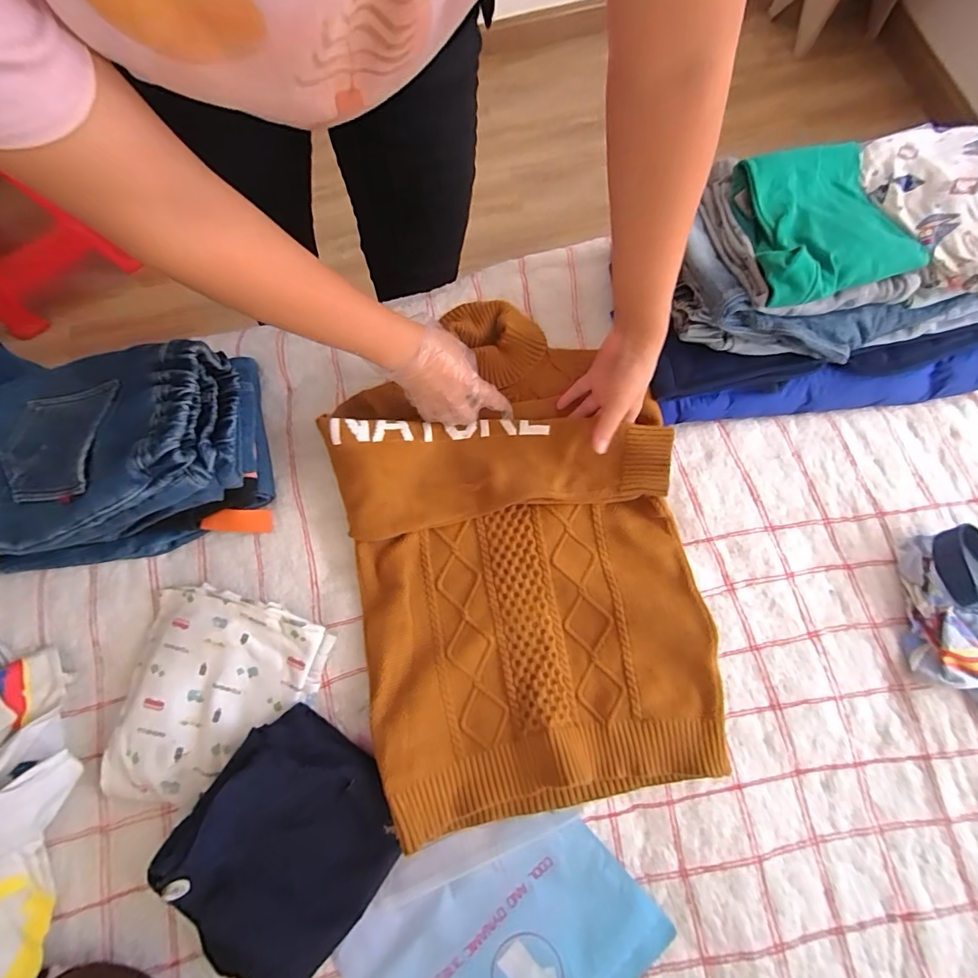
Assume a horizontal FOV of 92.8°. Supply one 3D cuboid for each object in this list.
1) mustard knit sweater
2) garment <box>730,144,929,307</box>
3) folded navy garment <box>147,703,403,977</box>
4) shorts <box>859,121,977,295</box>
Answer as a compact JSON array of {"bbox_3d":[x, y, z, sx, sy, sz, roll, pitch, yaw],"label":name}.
[{"bbox_3d":[0.026,0.052,0.507,0.349,0.048,0.529,-13,77,-2],"label":"mustard knit sweater"},{"bbox_3d":[0.310,-0.258,0.436,0.164,0.043,0.154,-18,75,-2],"label":"garment"},{"bbox_3d":[-0.197,0.343,0.437,0.182,0.062,0.209,34,80,9],"label":"folded navy garment"},{"bbox_3d":[0.463,-0.282,0.456,0.140,0.030,0.191,-12,75,-1],"label":"shorts"}]

